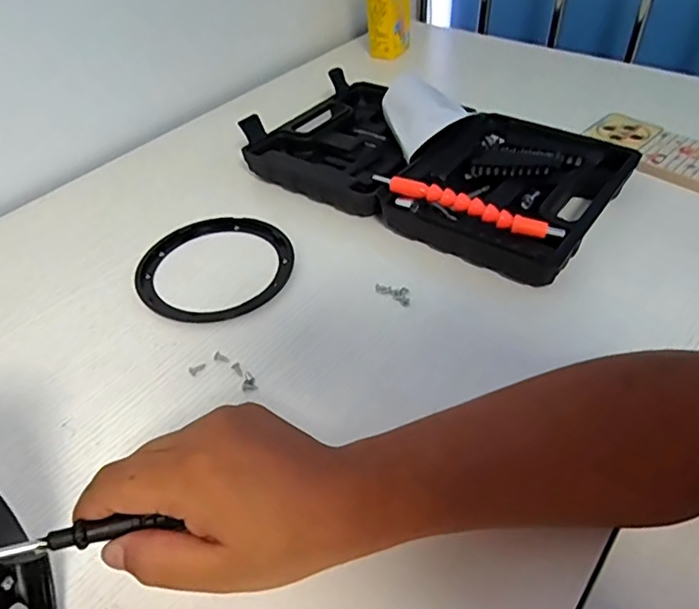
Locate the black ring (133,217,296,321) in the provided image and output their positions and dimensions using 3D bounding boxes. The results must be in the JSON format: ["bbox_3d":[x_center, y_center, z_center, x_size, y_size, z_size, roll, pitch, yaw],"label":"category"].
[{"bbox_3d":[-0.116,-0.035,0.486,0.131,0.006,0.126,-2,44,2],"label":"black ring"}]

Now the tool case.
[{"bbox_3d":[0.076,-0.148,0.562,0.350,0.043,0.216,26,51,26],"label":"tool case"}]

